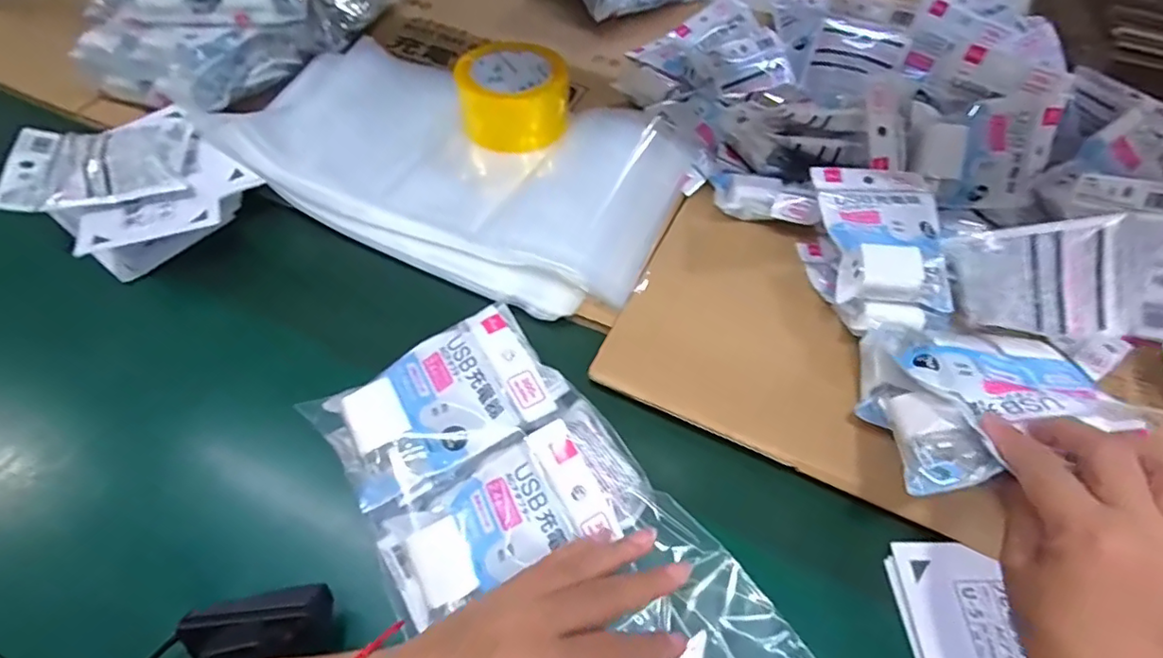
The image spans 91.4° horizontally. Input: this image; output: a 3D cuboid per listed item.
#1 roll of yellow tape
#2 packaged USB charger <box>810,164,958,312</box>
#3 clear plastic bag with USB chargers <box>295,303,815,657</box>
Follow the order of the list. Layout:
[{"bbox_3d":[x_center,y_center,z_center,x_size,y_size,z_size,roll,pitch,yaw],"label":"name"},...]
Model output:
[{"bbox_3d":[-0.066,-0.237,0.577,0.106,0.074,0.091,-3,55,-5],"label":"roll of yellow tape"},{"bbox_3d":[0.248,-0.080,0.472,0.097,0.031,0.132,6,55,1],"label":"packaged USB charger"},{"bbox_3d":[-0.012,0.162,0.349,0.185,0.049,0.367,-32,73,-23],"label":"clear plastic bag with USB chargers"}]

